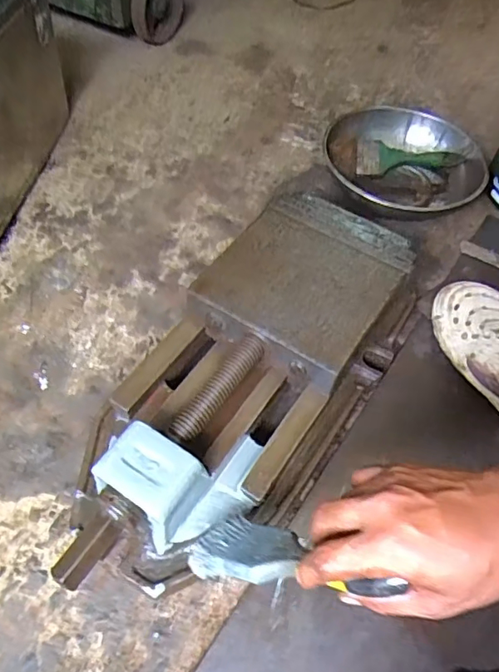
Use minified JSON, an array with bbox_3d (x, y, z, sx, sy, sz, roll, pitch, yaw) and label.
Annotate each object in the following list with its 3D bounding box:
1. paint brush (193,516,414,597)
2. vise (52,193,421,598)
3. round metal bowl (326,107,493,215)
[{"bbox_3d":[0.023,0.155,0.368,0.015,0.188,0.050,49,54,-20],"label":"paint brush"},{"bbox_3d":[0.005,0.045,0.548,0.202,0.127,0.478,33,58,20],"label":"vise"},{"bbox_3d":[0.237,-0.265,0.812,0.241,0.071,0.234,1,53,-2],"label":"round metal bowl"}]

